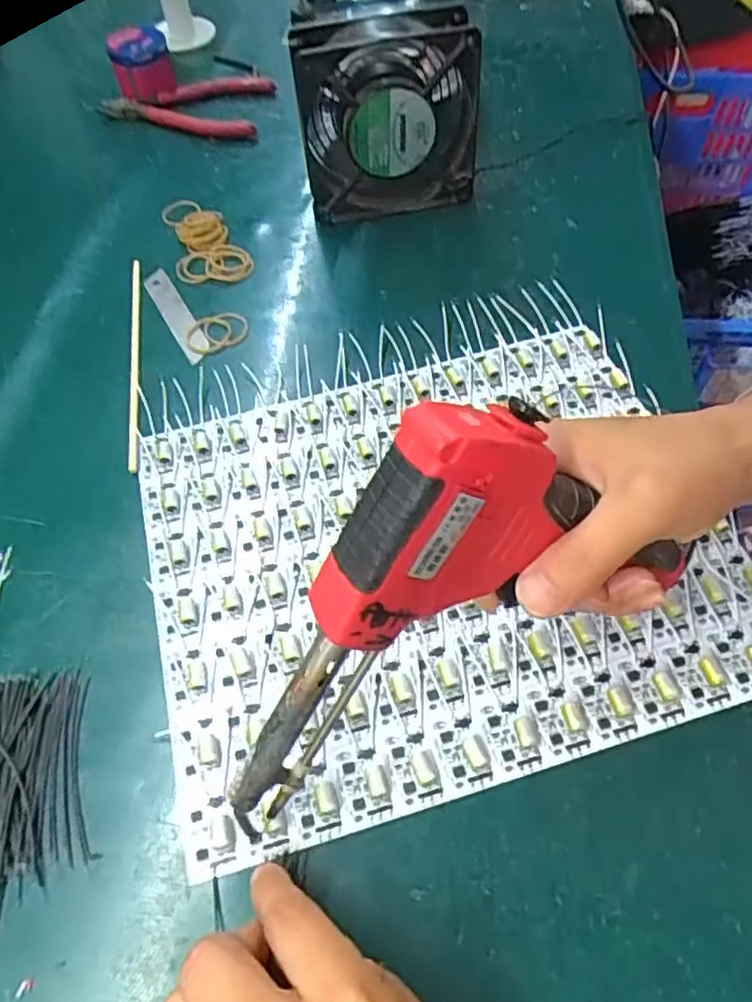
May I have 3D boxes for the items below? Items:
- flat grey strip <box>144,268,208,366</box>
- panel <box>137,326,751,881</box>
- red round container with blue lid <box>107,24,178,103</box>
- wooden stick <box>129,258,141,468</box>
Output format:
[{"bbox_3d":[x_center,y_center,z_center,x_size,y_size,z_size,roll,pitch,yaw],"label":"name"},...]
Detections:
[{"bbox_3d":[-0.138,-0.129,0.482,0.018,0.004,0.099,-32,60,-5],"label":"flat grey strip"},{"bbox_3d":[0.028,0.021,0.362,0.286,0.010,0.239,-16,56,-6],"label":"panel"},{"bbox_3d":[-0.205,-0.390,0.617,0.053,0.042,0.046,-17,56,-7],"label":"red round container with blue lid"},{"bbox_3d":[-0.157,-0.097,0.453,0.005,0.007,0.188,-10,55,-2],"label":"wooden stick"}]

